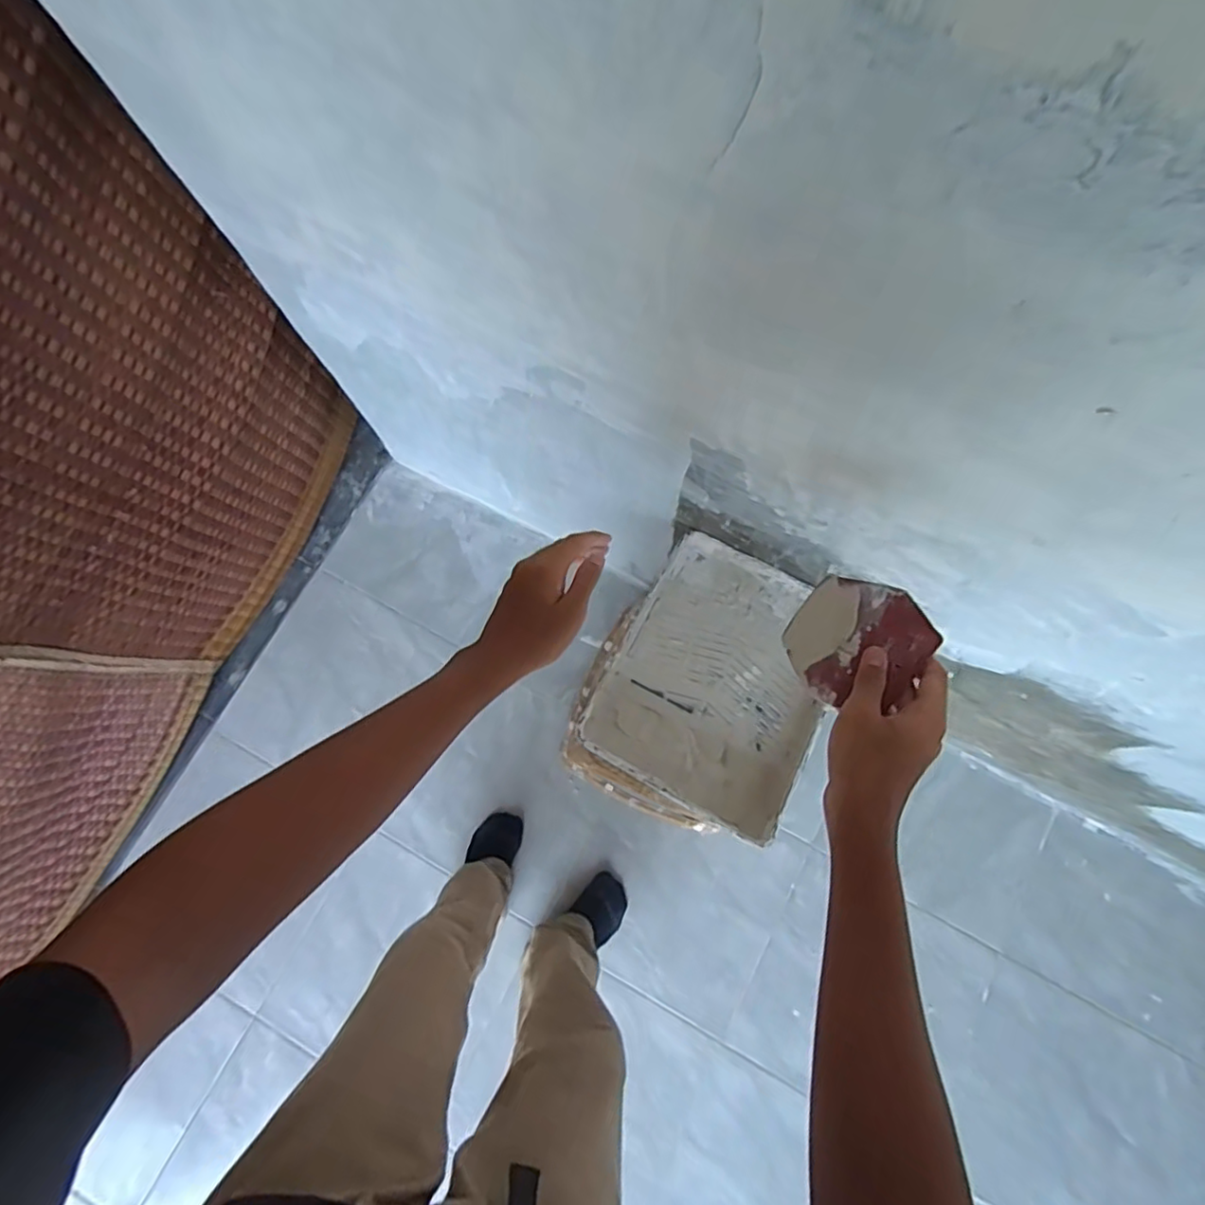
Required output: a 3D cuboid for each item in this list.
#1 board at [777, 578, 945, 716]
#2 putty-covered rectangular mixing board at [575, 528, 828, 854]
[{"bbox_3d":[0.191,0.030,0.472,0.097,0.006,0.094,30,94,33],"label":"board"},{"bbox_3d":[0.166,0.100,0.858,0.283,0.053,0.354,27,78,10],"label":"putty-covered rectangular mixing board"}]

